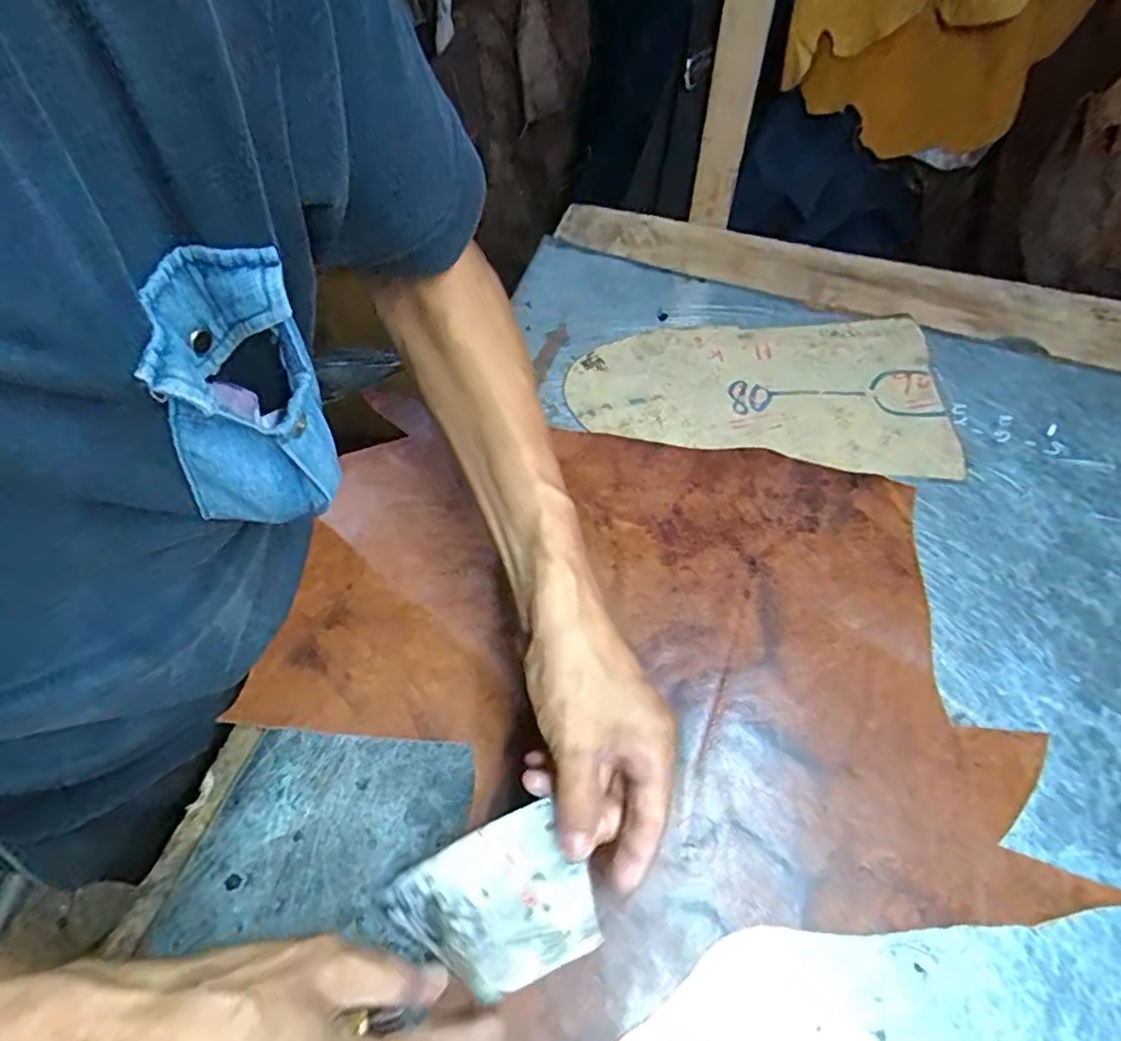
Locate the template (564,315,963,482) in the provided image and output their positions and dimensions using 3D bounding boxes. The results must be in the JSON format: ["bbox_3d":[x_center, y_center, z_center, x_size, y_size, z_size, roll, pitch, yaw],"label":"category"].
[{"bbox_3d":[0.160,-0.110,0.509,0.296,0.011,0.148,5,62,5],"label":"template"}]

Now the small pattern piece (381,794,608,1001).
[{"bbox_3d":[-0.034,0.195,0.311,0.098,0.004,0.072,-31,79,6],"label":"small pattern piece"}]

